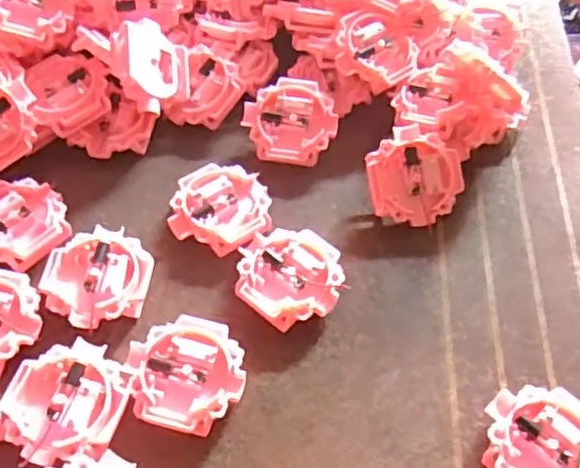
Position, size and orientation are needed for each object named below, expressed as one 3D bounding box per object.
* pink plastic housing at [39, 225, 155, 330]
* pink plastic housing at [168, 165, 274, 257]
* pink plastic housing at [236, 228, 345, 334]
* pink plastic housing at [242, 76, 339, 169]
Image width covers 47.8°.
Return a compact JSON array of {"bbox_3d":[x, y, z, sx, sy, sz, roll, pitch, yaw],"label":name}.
[{"bbox_3d":[-0.098,0.023,0.335,0.050,0.015,0.054,8,55,3],"label":"pink plastic housing"},{"bbox_3d":[-0.037,-0.013,0.364,0.052,0.015,0.052,1,55,-2],"label":"pink plastic housing"},{"bbox_3d":[0.000,0.023,0.340,0.053,0.016,0.051,1,55,-2],"label":"pink plastic housing"},{"bbox_3d":[0.000,-0.066,0.394,0.054,0.013,0.054,0,76,-1],"label":"pink plastic housing"}]

